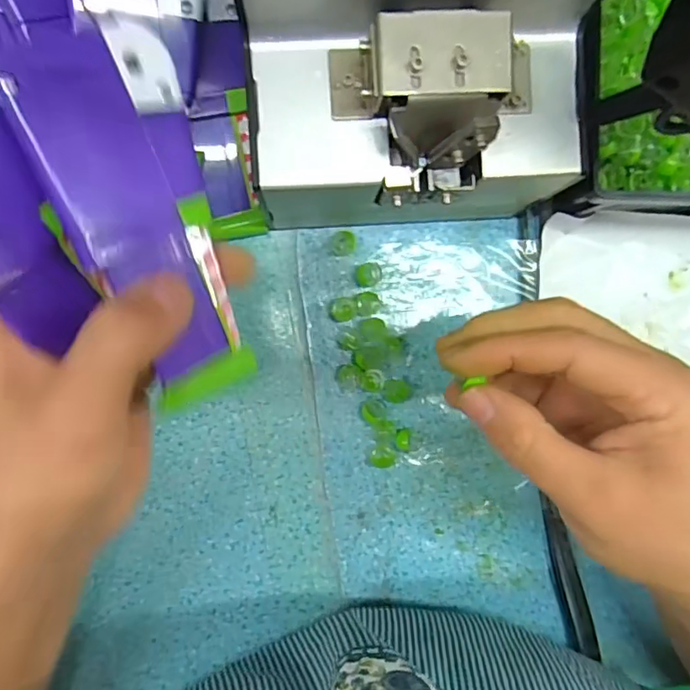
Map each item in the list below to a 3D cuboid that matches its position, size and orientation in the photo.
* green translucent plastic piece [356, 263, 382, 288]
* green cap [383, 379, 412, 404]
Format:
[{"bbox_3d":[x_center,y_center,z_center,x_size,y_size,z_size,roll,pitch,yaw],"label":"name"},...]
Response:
[{"bbox_3d":[0.012,-0.036,0.274,0.013,0.004,0.012,0,91,-3],"label":"green translucent plastic piece"},{"bbox_3d":[0.027,0.023,0.273,0.014,0.011,0.012,-3,92,-3],"label":"green cap"}]

